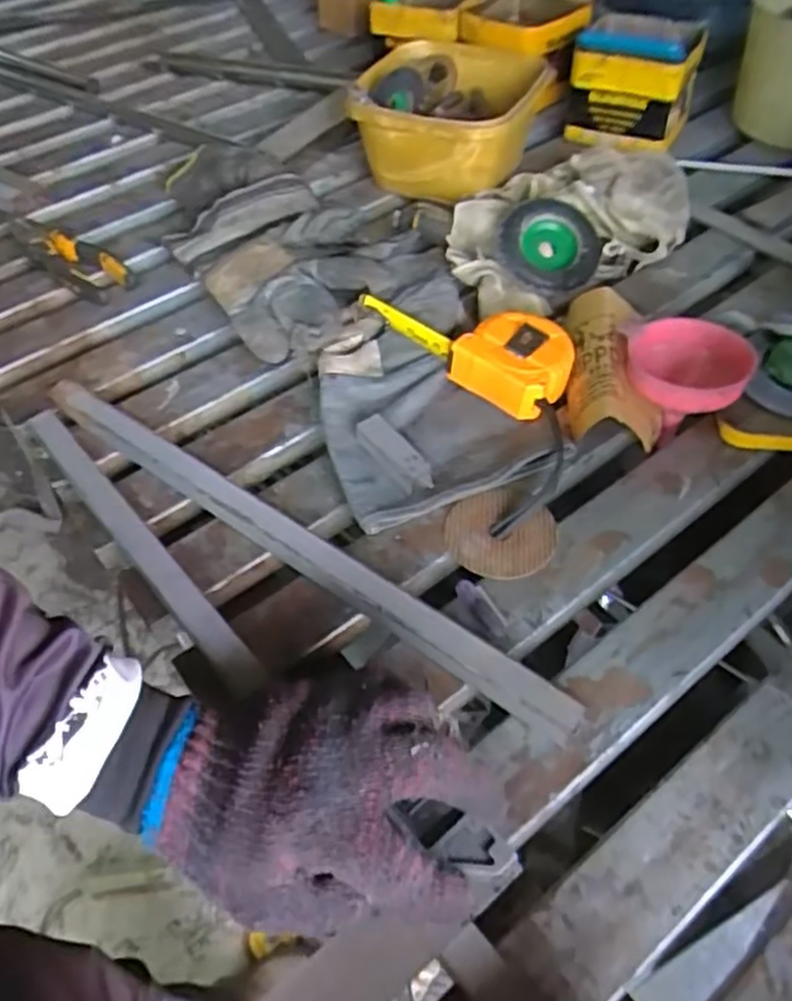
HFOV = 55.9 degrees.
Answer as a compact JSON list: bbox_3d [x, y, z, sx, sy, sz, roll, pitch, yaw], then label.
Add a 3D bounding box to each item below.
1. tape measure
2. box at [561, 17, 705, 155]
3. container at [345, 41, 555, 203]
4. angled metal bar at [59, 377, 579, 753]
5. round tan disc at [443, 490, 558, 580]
[{"bbox_3d":[0.065,-0.122,0.584,0.152,0.040,0.076,30,58,24],"label":"tape measure"},{"bbox_3d":[0.256,-0.447,0.801,0.117,0.098,0.115,15,54,15],"label":"box"},{"bbox_3d":[0.054,-0.392,0.765,0.176,0.080,0.179,14,53,13],"label":"container"},{"bbox_3d":[-0.078,0.024,0.487,0.441,0.023,0.023,30,59,24],"label":"angled metal bar"},{"bbox_3d":[0.070,0.023,0.491,0.071,0.006,0.067,-1,54,1],"label":"round tan disc"}]

